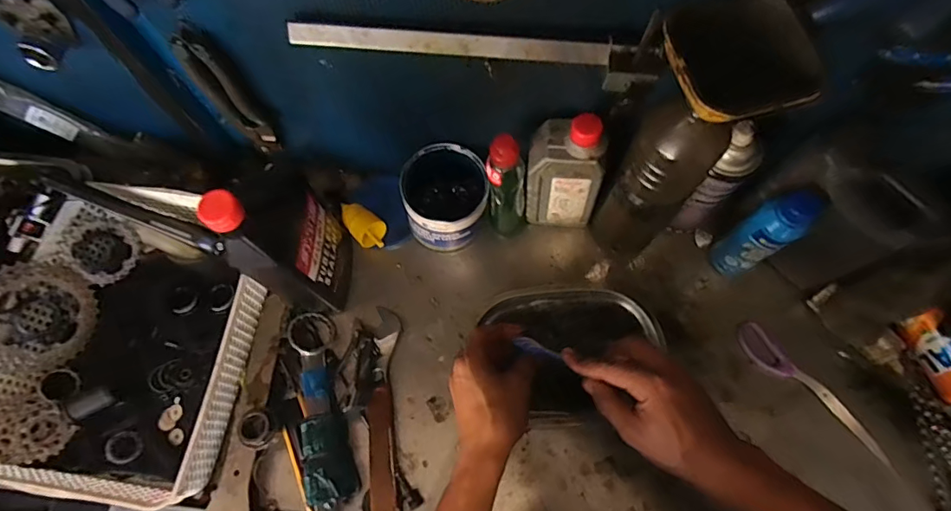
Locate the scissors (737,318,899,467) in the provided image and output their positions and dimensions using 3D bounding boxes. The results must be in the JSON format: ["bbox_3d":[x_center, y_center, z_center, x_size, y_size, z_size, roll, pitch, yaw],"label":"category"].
[{"bbox_3d":[0.372,0.154,0.541,0.035,0.008,0.191,-36,70,-11],"label":"scissors"}]

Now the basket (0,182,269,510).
[{"bbox_3d":[-0.393,0.091,0.547,0.255,0.096,0.313,7,68,6],"label":"basket"}]

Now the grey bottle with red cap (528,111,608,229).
[{"bbox_3d":[0.100,-0.089,0.548,0.085,0.174,0.048,9,69,7],"label":"grey bottle with red cap"}]

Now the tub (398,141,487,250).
[{"bbox_3d":[-0.035,-0.074,0.603,0.102,0.099,0.121,-2,68,2],"label":"tub"}]

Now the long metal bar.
[{"bbox_3d":[-0.024,-0.181,0.415,0.271,0.016,0.009,5,25,2],"label":"long metal bar"}]

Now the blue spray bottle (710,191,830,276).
[{"bbox_3d":[0.316,-0.021,0.535,0.052,0.153,0.052,-1,68,3],"label":"blue spray bottle"}]

